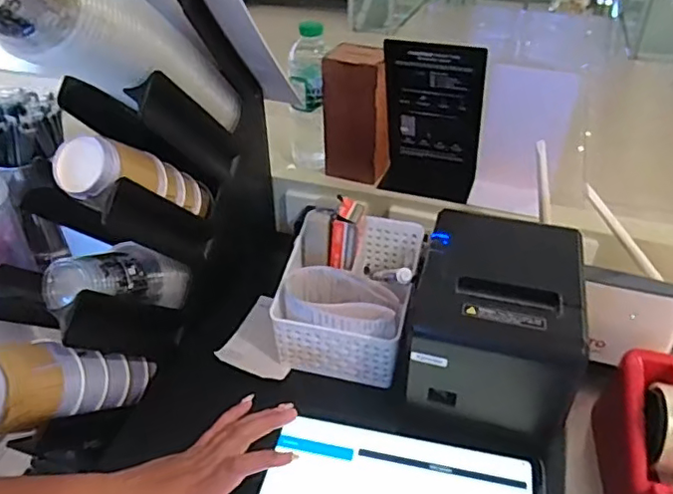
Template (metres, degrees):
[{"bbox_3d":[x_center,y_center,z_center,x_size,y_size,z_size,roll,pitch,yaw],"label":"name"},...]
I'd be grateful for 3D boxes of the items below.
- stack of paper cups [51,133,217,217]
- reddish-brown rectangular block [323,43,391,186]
[{"bbox_3d":[-0.198,-0.067,0.631,0.063,0.062,0.201,22,2,27],"label":"stack of paper cups"},{"bbox_3d":[0.027,-0.178,0.792,0.080,0.173,0.061,10,41,16],"label":"reddish-brown rectangular block"}]

